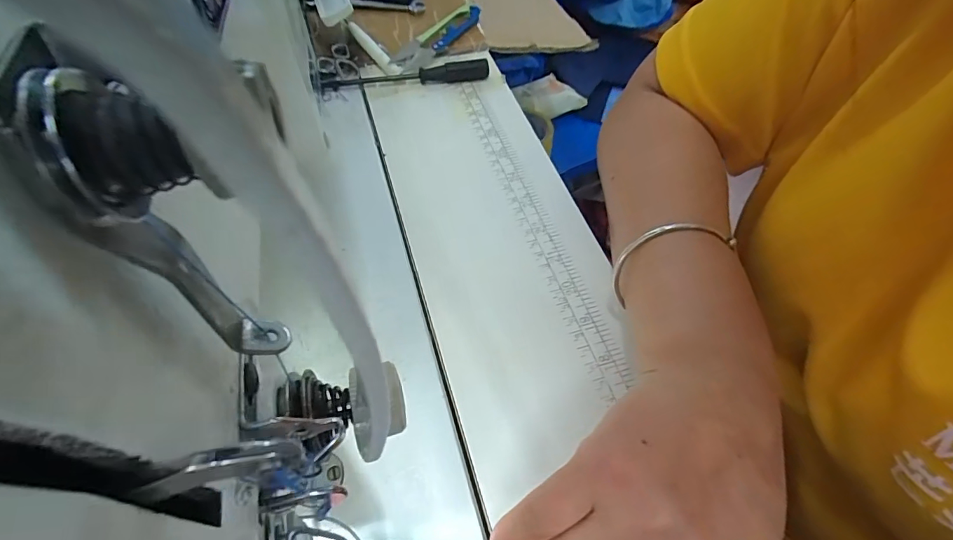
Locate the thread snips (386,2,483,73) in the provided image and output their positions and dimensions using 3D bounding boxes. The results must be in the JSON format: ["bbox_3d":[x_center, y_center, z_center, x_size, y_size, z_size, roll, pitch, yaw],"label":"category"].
[{"bbox_3d":[-0.035,-0.211,0.421,0.025,0.018,0.116,30,61,19],"label":"thread snips"}]

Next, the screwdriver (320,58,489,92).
[{"bbox_3d":[-0.060,-0.165,0.397,0.143,0.014,0.015,-9,56,-5],"label":"screwdriver"}]

